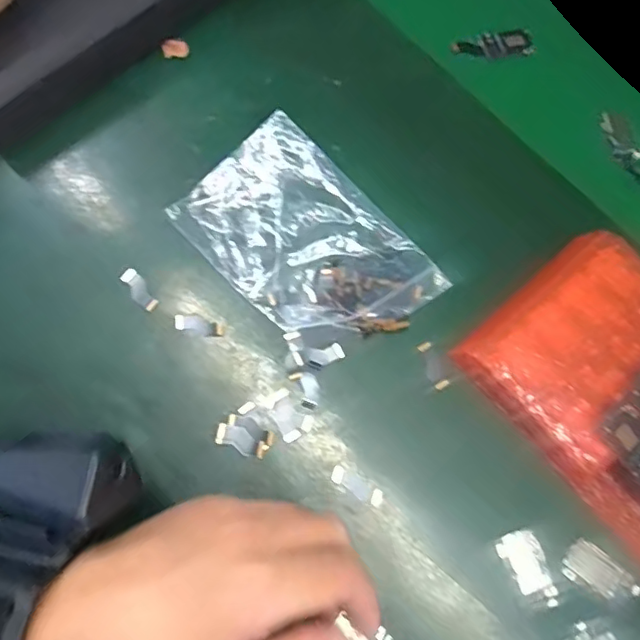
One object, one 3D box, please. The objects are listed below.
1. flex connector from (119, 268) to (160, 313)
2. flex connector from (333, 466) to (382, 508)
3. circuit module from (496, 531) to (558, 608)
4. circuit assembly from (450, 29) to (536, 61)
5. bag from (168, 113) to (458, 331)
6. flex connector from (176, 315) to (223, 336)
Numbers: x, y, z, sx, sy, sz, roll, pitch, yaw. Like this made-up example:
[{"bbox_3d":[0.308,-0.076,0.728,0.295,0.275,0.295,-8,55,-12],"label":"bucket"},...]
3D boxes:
[{"bbox_3d":[-0.105,-0.017,0.323,0.011,0.004,0.029,-33,78,-10],"label":"flex connector"},{"bbox_3d":[0.020,0.089,0.297,0.029,0.004,0.010,32,76,7],"label":"flex connector"},{"bbox_3d":[0.109,0.128,0.286,0.021,0.004,0.038,-29,77,-9],"label":"circuit module"},{"bbox_3d":[0.124,-0.198,0.400,0.060,0.005,0.020,-9,75,-4],"label":"circuit assembly"},{"bbox_3d":[-0.007,-0.047,0.329,0.148,0.014,0.096,44,77,10],"label":"bag"},{"bbox_3d":[-0.069,0.003,0.319,0.029,0.004,0.010,14,74,2],"label":"flex connector"}]

